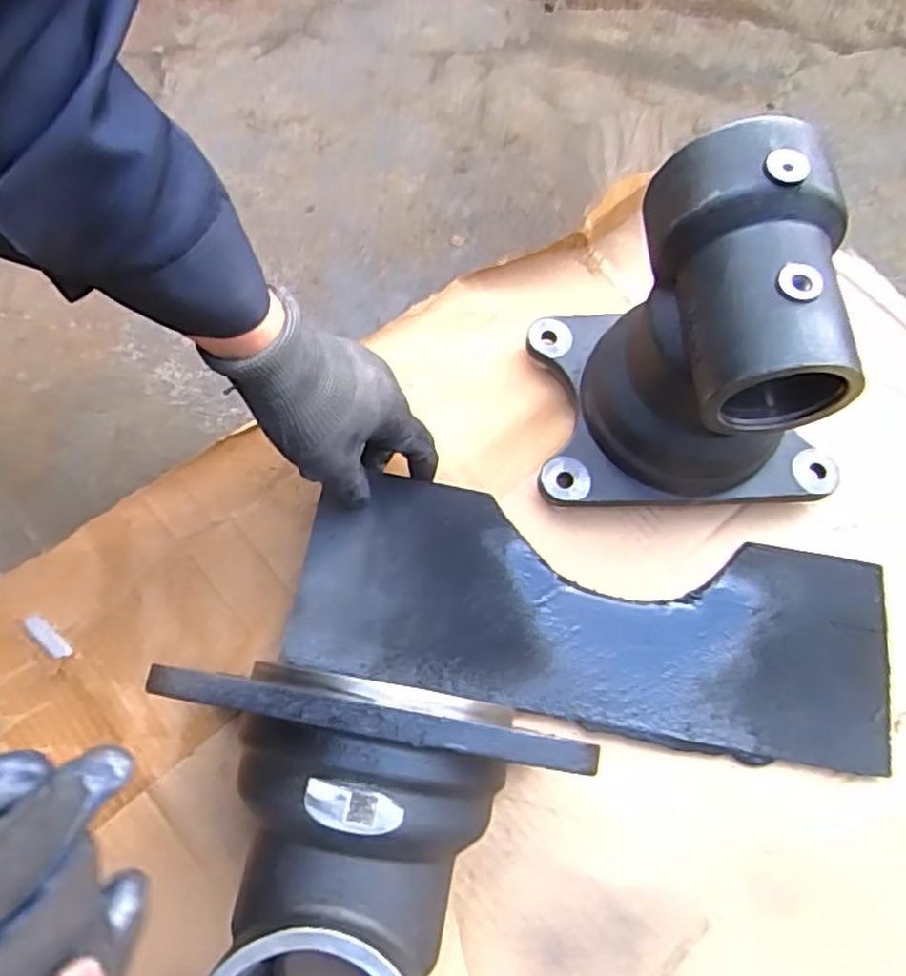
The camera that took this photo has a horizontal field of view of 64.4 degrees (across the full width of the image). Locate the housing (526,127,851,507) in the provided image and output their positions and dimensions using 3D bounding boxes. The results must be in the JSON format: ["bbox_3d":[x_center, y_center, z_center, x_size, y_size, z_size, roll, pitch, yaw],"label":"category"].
[{"bbox_3d":[0.169,-0.089,0.451,0.206,0.212,0.150,-1,70,-3],"label":"housing"}]

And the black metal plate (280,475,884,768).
[{"bbox_3d":[0.095,0.088,0.488,0.392,0.019,0.139,11,67,1],"label":"black metal plate"}]

